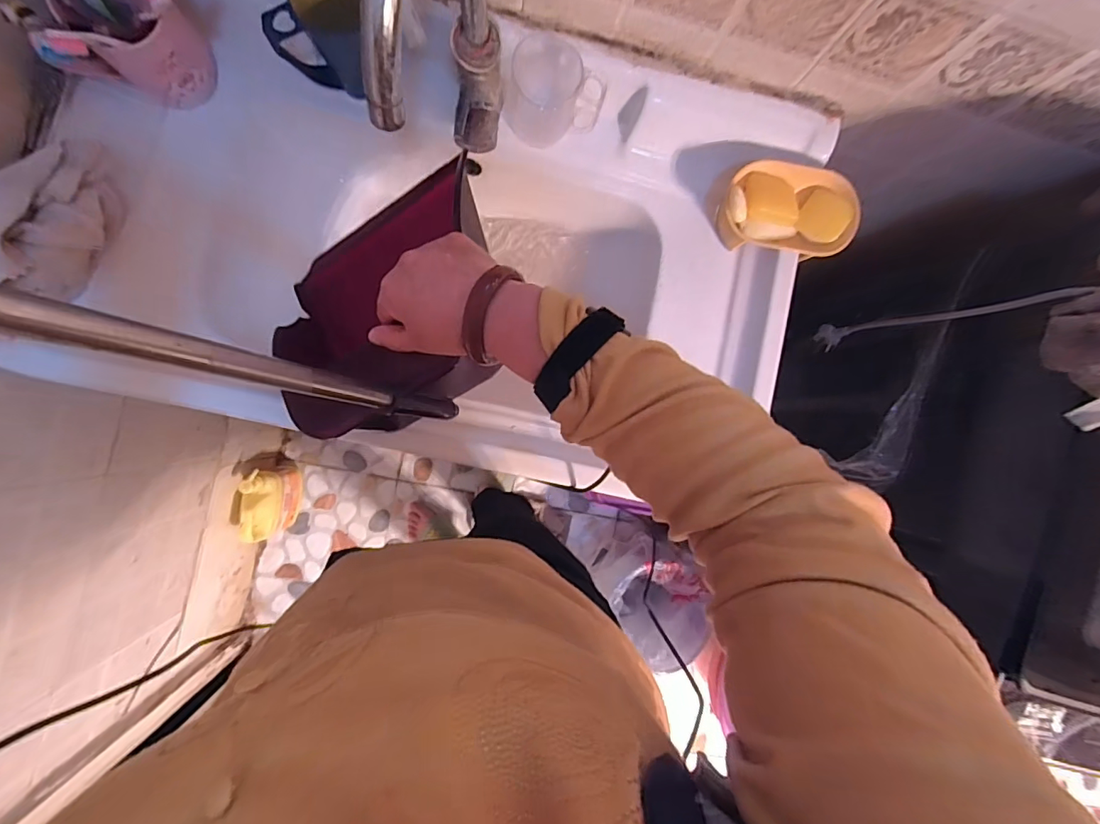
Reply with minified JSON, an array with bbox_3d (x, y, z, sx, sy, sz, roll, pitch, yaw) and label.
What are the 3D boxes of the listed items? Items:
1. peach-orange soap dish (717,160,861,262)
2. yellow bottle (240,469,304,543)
[{"bbox_3d":[0.263,-0.230,0.568,0.151,0.069,0.095,10,87,-6],"label":"peach-orange soap dish"},{"bbox_3d":[-0.632,0.206,1.129,0.064,0.227,0.149,8,88,-7],"label":"yellow bottle"}]

